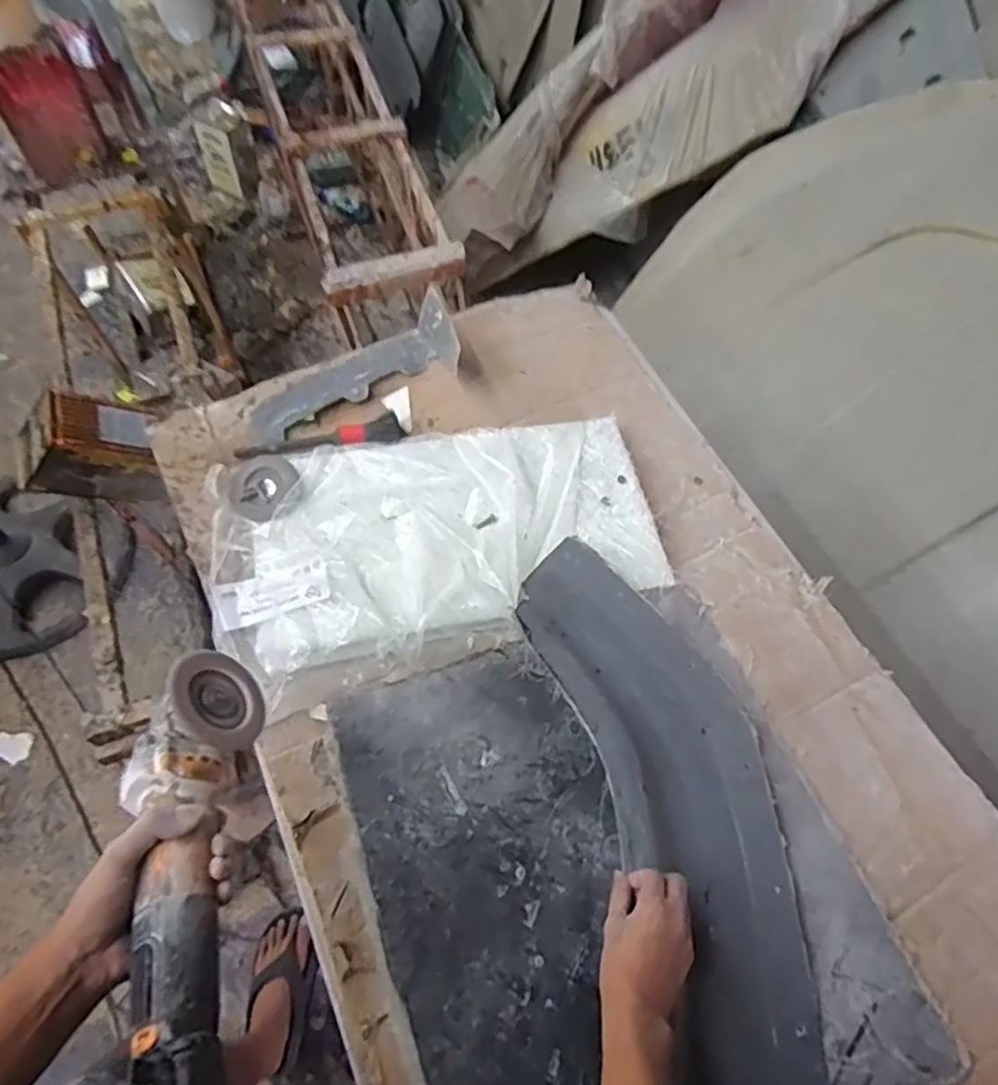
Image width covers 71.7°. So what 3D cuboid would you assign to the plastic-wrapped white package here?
[{"bbox_3d":[-0.082,-0.014,0.899,0.557,0.043,0.305,-10,62,-9],"label":"plastic-wrapped white package"}]

